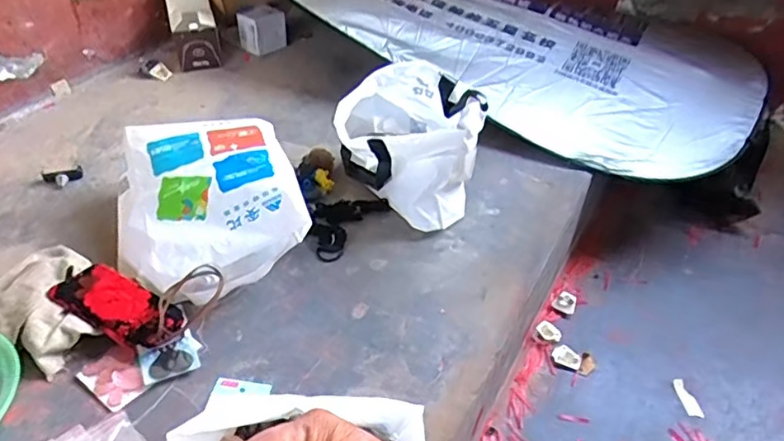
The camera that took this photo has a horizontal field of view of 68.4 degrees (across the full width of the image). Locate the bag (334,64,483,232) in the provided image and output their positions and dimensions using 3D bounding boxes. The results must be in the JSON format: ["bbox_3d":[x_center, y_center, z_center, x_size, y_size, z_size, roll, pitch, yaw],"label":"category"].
[{"bbox_3d":[0.030,-0.140,1.076,0.244,0.211,0.270,2,38,3],"label":"bag"}]

